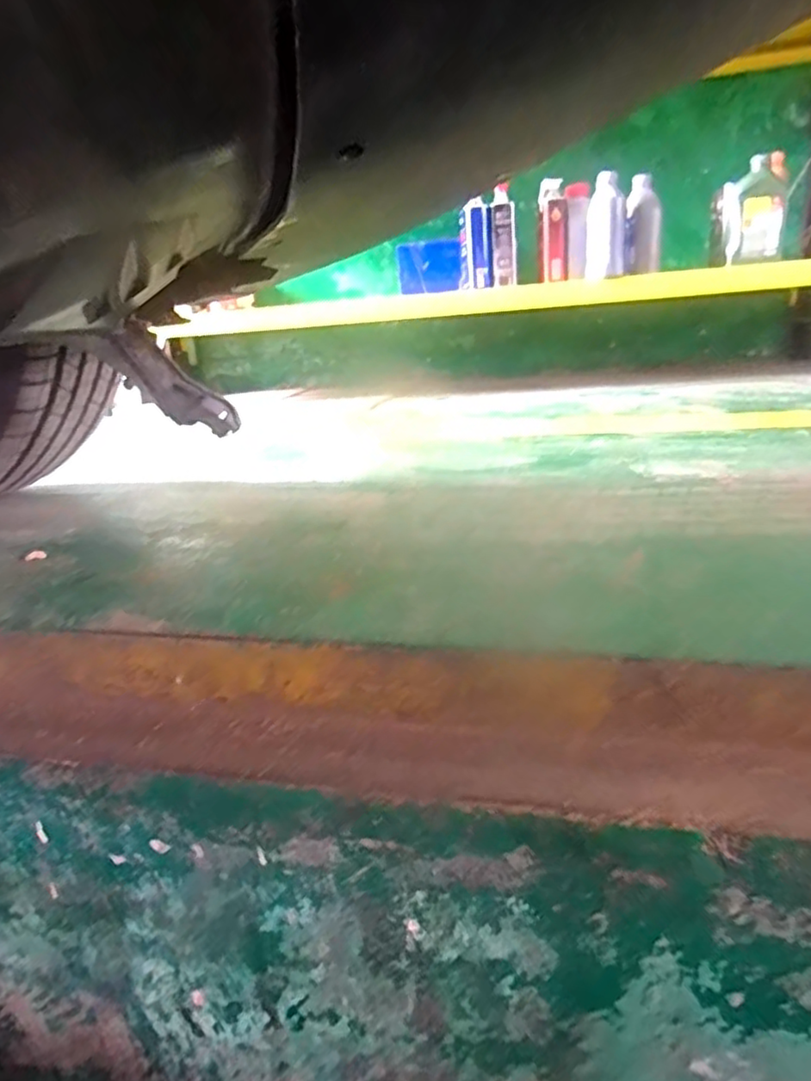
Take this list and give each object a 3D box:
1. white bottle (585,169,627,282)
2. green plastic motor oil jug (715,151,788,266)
[{"bbox_3d":[0.446,-0.682,1.388,0.089,0.227,0.081,2,21,19],"label":"white bottle"},{"bbox_3d":[0.751,-0.704,1.360,0.135,0.220,0.084,4,22,24],"label":"green plastic motor oil jug"}]

